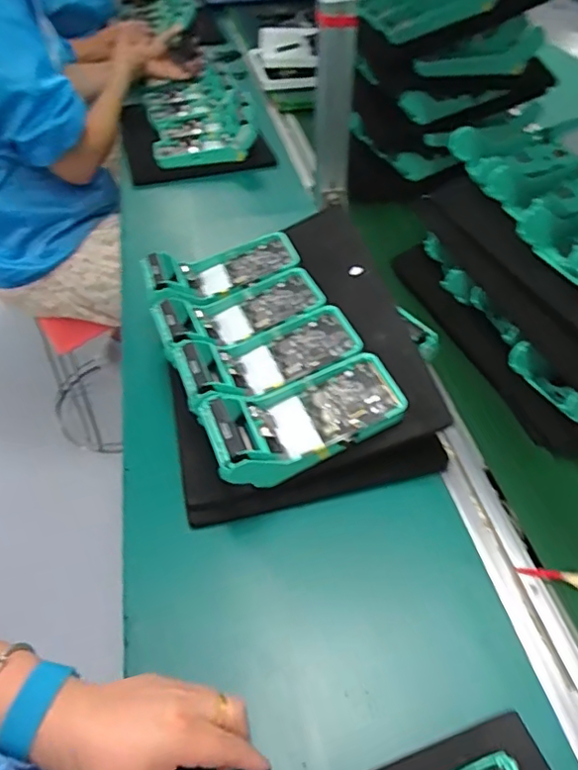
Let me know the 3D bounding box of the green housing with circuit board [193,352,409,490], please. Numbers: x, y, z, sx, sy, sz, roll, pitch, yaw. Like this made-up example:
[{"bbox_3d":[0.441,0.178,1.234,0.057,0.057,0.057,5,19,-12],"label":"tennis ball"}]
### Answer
[{"bbox_3d":[0.013,0.031,0.517,0.176,0.048,0.077,-16,48,-15],"label":"green housing with circuit board"}]

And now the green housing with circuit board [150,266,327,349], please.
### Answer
[{"bbox_3d":[-0.051,-0.073,0.612,0.175,0.045,0.083,-17,48,-15],"label":"green housing with circuit board"}]

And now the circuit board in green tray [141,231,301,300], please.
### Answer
[{"bbox_3d":[-0.078,-0.132,0.669,0.172,0.045,0.085,-15,48,-14],"label":"circuit board in green tray"}]

